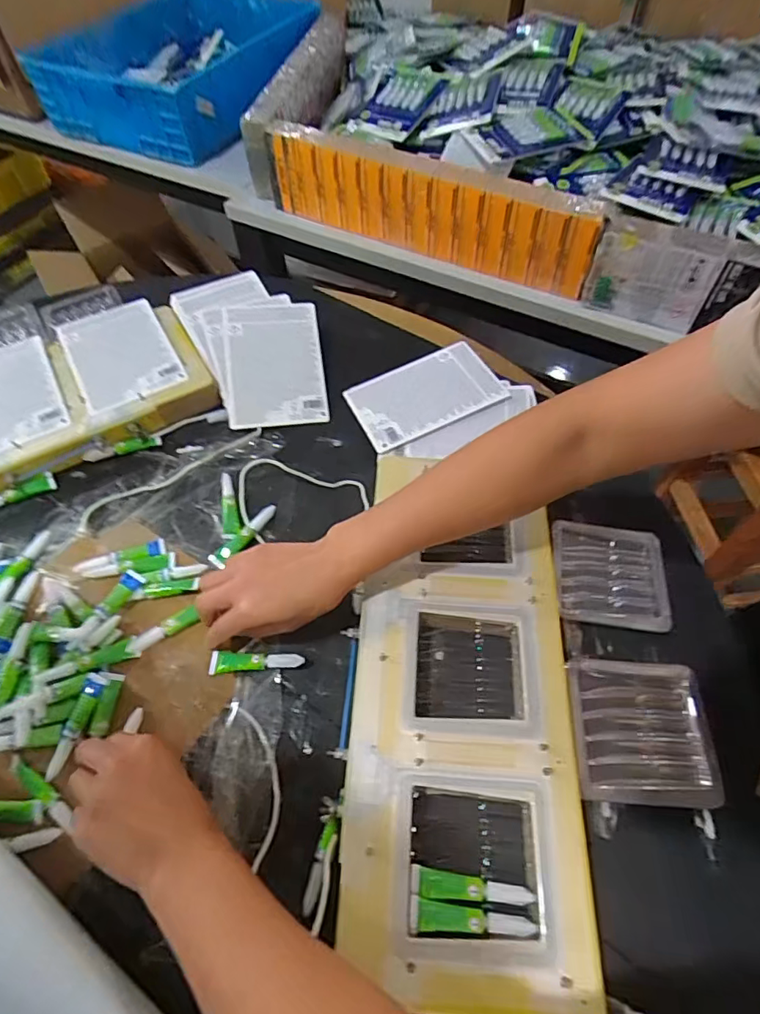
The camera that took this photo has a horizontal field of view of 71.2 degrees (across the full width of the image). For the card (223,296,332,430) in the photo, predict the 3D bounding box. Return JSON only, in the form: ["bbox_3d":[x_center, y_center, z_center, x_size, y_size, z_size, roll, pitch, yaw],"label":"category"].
[{"bbox_3d":[-0.129,-0.179,0.650,0.116,0.011,0.169,-6,73,-8],"label":"card"}]

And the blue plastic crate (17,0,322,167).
[{"bbox_3d":[-0.379,-0.885,1.065,0.434,0.129,0.464,23,61,16],"label":"blue plastic crate"}]

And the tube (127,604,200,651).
[{"bbox_3d":[-0.193,0.110,0.476,0.063,0.009,0.014,-29,60,-14],"label":"tube"}]

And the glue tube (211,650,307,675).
[{"bbox_3d":[-0.108,0.135,0.466,0.081,0.010,0.018,-2,57,1],"label":"glue tube"}]

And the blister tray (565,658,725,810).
[{"bbox_3d":[0.207,0.180,0.427,0.102,0.032,0.104,3,57,4],"label":"blister tray"}]

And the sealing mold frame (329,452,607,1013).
[{"bbox_3d":[0.066,0.151,0.441,0.171,0.034,0.388,2,57,3],"label":"sealing mold frame"}]

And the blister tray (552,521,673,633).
[{"bbox_3d":[0.221,0.065,0.508,0.104,0.014,0.099,7,58,7],"label":"blister tray"}]

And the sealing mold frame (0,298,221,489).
[{"bbox_3d":[-0.418,-0.114,0.614,0.413,0.041,0.200,-27,60,-15],"label":"sealing mold frame"}]

